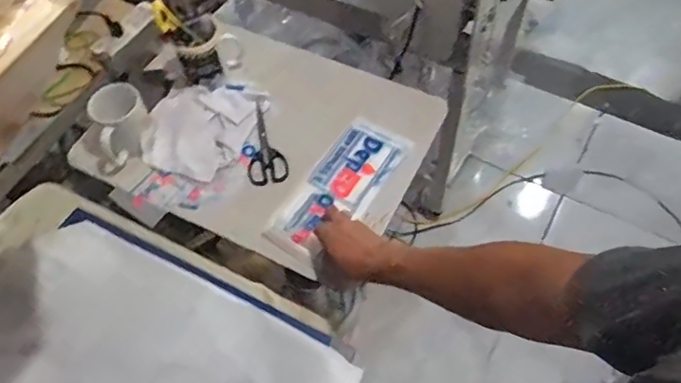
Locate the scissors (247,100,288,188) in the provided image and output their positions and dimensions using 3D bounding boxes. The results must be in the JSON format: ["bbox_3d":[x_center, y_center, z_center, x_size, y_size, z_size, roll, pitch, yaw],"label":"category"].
[{"bbox_3d":[-0.137,-0.085,0.957,0.067,0.019,0.178,-15,58,-6],"label":"scissors"}]

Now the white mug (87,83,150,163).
[{"bbox_3d":[-0.356,-0.113,0.919,0.084,0.095,0.084,-25,60,-13],"label":"white mug"}]

